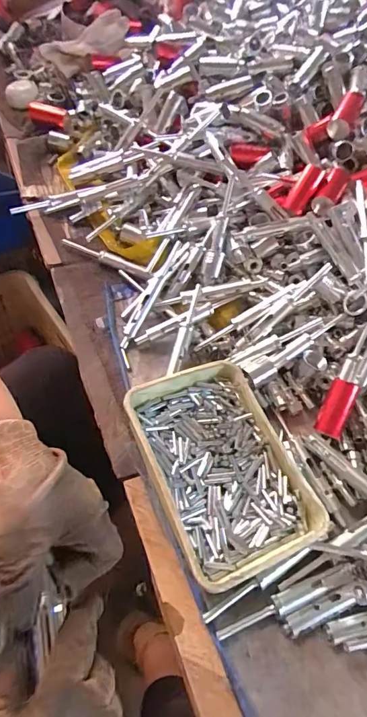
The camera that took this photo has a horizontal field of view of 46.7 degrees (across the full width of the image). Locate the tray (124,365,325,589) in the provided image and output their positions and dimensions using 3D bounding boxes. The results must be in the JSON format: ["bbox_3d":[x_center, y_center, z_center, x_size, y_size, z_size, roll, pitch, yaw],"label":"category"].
[{"bbox_3d":[0.035,0.104,0.425,0.142,0.036,0.203,-18,61,-20],"label":"tray"}]

